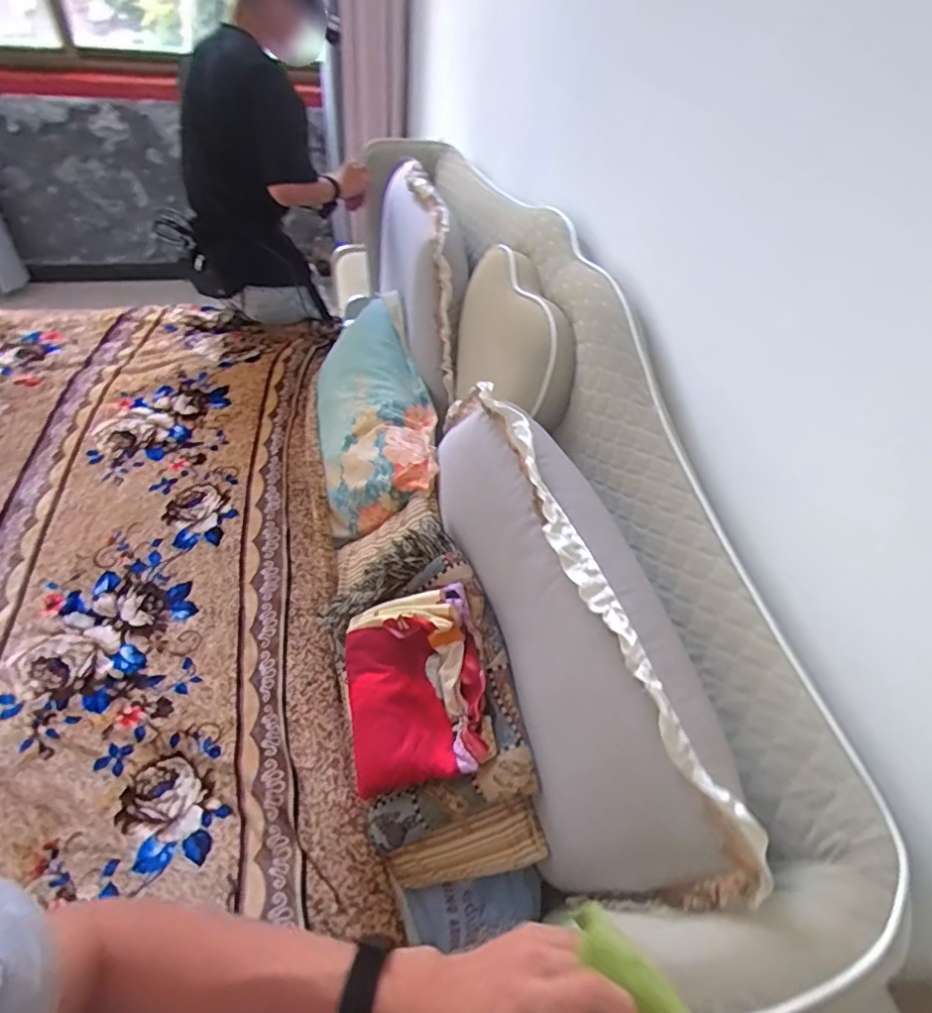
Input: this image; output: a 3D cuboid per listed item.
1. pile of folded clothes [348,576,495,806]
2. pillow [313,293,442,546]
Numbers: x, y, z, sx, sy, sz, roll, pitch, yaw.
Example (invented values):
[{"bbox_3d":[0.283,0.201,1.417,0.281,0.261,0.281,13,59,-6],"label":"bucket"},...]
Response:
[{"bbox_3d":[-0.096,0.290,0.926,0.262,0.081,0.286,-19,65,10],"label":"pile of folded clothes"},{"bbox_3d":[-0.232,-0.241,1.447,0.283,0.145,0.683,-26,52,15],"label":"pillow"}]

